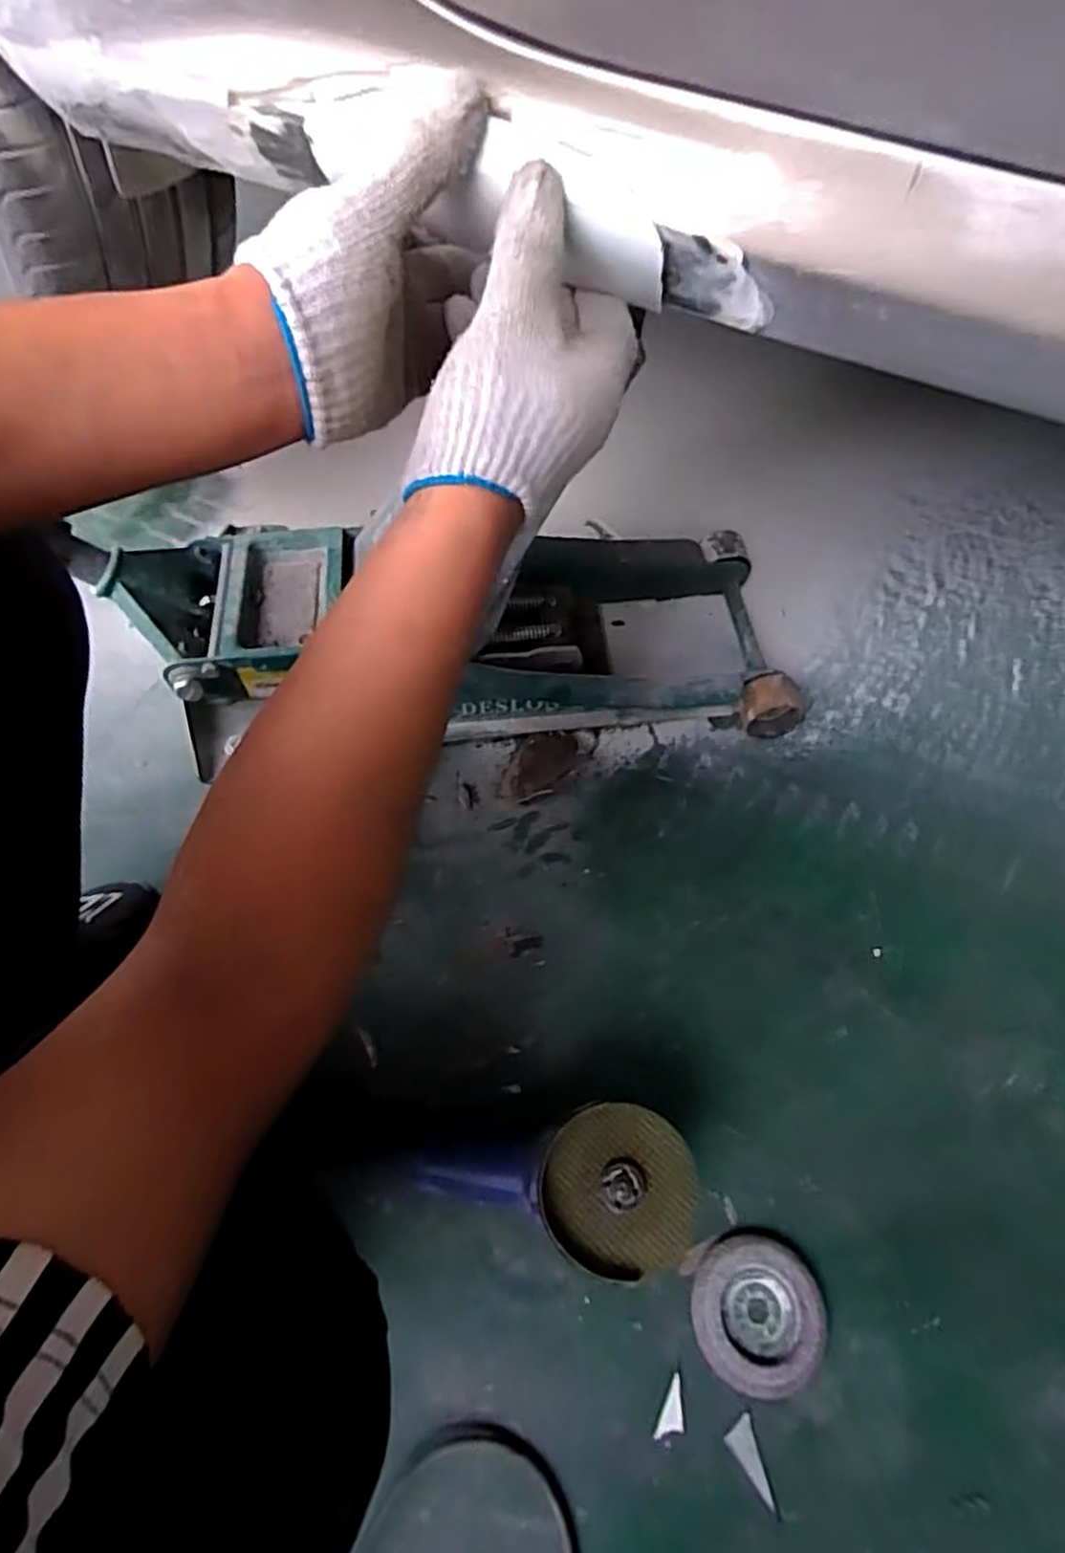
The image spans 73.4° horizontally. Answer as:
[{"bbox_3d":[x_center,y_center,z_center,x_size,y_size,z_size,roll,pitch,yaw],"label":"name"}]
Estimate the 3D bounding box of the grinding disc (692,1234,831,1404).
[{"bbox_3d":[0.163,0.390,0.519,0.090,0.014,0.091,-1,61,1],"label":"grinding disc"}]

